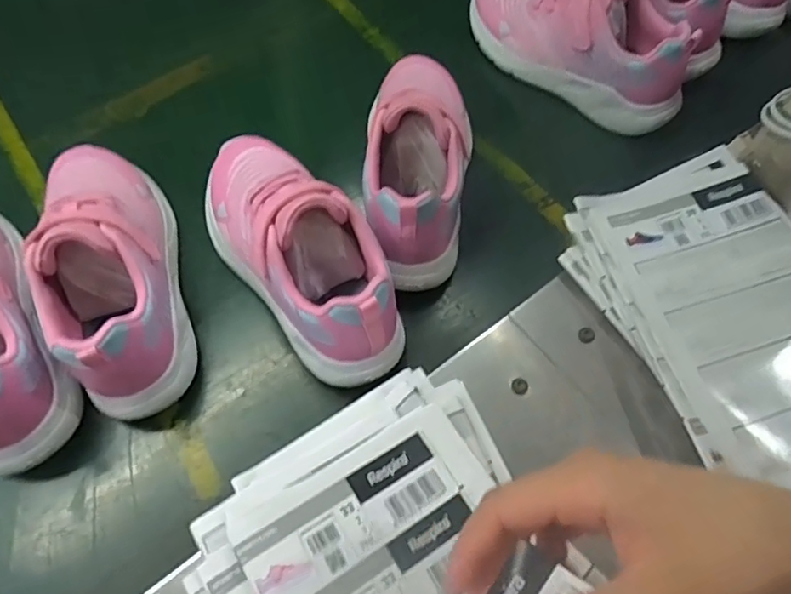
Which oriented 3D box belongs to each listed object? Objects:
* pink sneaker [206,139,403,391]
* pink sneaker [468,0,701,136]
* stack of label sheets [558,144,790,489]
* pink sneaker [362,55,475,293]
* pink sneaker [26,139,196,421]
[{"bbox_3d":[-0.076,-0.041,0.425,0.081,0.106,0.222,-31,67,-17],"label":"pink sneaker"},{"bbox_3d":[0.167,-0.248,0.536,0.220,0.092,0.079,36,67,17],"label":"pink sneaker"},{"bbox_3d":[0.250,0.013,0.418,0.182,0.028,0.250,-22,64,-12],"label":"stack of label sheets"},{"bbox_3d":[0.022,-0.121,0.460,0.077,0.088,0.215,7,62,3],"label":"pink sneaker"},{"bbox_3d":[-0.206,-0.031,0.419,0.083,0.098,0.227,-19,64,-11],"label":"pink sneaker"}]

